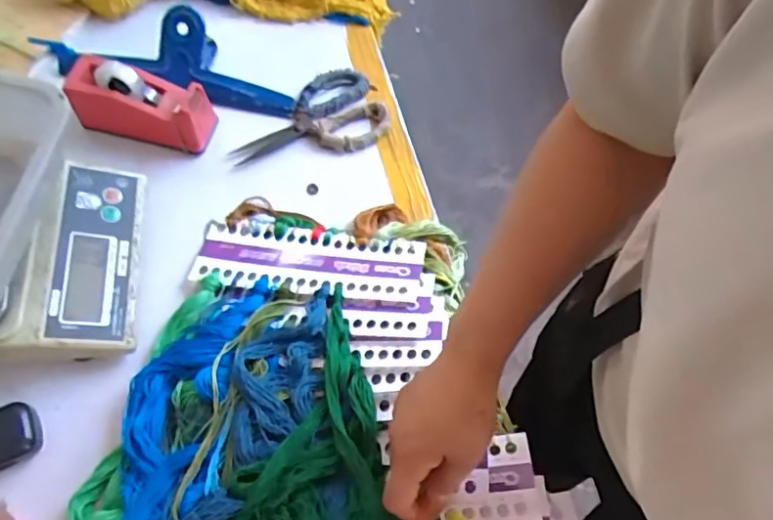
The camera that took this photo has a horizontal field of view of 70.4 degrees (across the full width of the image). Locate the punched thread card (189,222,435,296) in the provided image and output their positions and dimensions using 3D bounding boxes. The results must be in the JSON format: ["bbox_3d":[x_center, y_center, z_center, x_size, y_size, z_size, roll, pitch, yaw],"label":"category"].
[{"bbox_3d":[-0.078,0.002,0.585,0.250,0.009,0.071,4,51,7],"label":"punched thread card"}]

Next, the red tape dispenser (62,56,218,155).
[{"bbox_3d":[-0.279,-0.180,0.637,0.164,0.071,0.059,14,63,1],"label":"red tape dispenser"}]

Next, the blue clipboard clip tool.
[{"bbox_3d":[-0.232,-0.254,0.679,0.271,0.061,0.092,14,63,1],"label":"blue clipboard clip tool"}]

